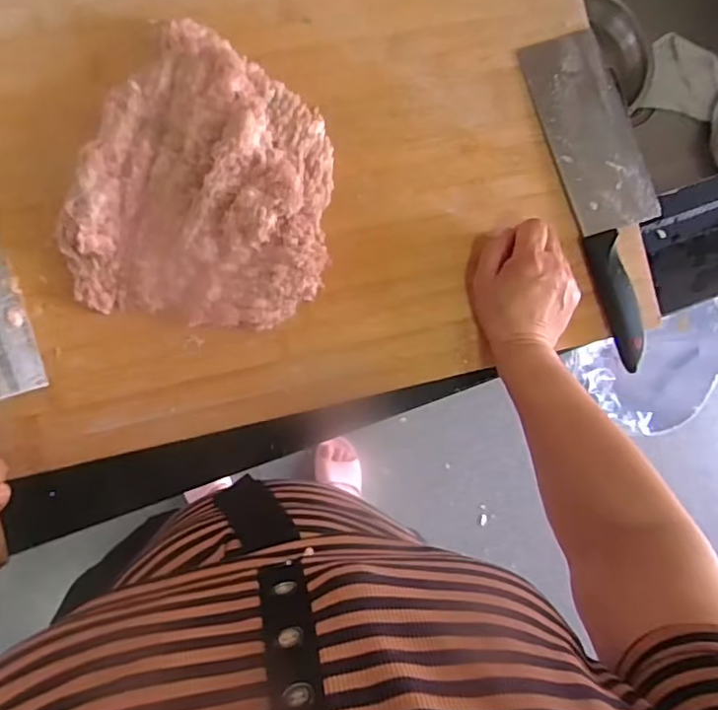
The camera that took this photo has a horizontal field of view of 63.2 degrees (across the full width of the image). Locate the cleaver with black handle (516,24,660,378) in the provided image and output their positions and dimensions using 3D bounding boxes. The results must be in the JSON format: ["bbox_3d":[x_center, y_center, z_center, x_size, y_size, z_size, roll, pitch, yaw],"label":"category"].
[{"bbox_3d":[0.222,-0.144,0.516,0.074,0.013,0.291,-16,86,-8],"label":"cleaver with black handle"}]

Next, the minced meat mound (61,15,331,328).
[{"bbox_3d":[-0.118,-0.138,0.467,0.190,0.050,0.216,9,83,-6],"label":"minced meat mound"}]

